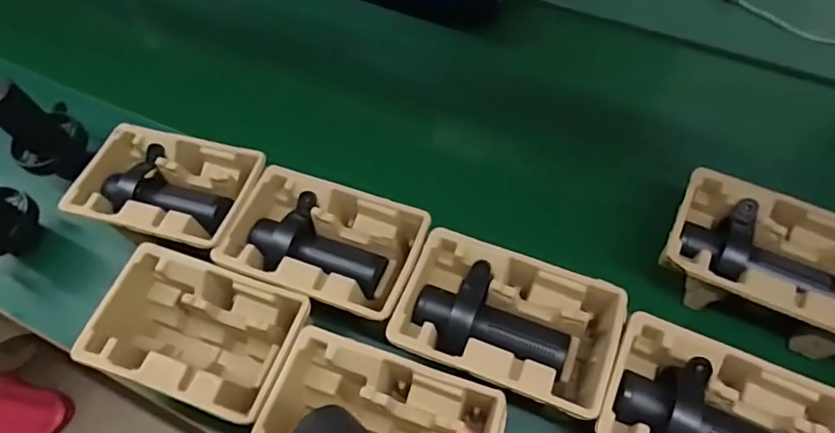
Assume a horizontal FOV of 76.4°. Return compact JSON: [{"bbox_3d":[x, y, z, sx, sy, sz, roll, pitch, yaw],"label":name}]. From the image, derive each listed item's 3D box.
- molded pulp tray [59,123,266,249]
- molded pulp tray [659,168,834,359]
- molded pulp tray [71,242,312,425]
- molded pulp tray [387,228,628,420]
[{"bbox_3d":[-0.323,-0.035,0.698,0.227,0.058,0.143,14,64,10],"label":"molded pulp tray"},{"bbox_3d":[0.414,0.055,0.634,0.226,0.090,0.150,23,65,15],"label":"molded pulp tray"},{"bbox_3d":[-0.246,0.148,0.636,0.227,0.123,0.144,16,64,11],"label":"molded pulp tray"},{"bbox_3d":[0.100,0.125,0.610,0.228,0.092,0.146,19,65,13],"label":"molded pulp tray"}]

